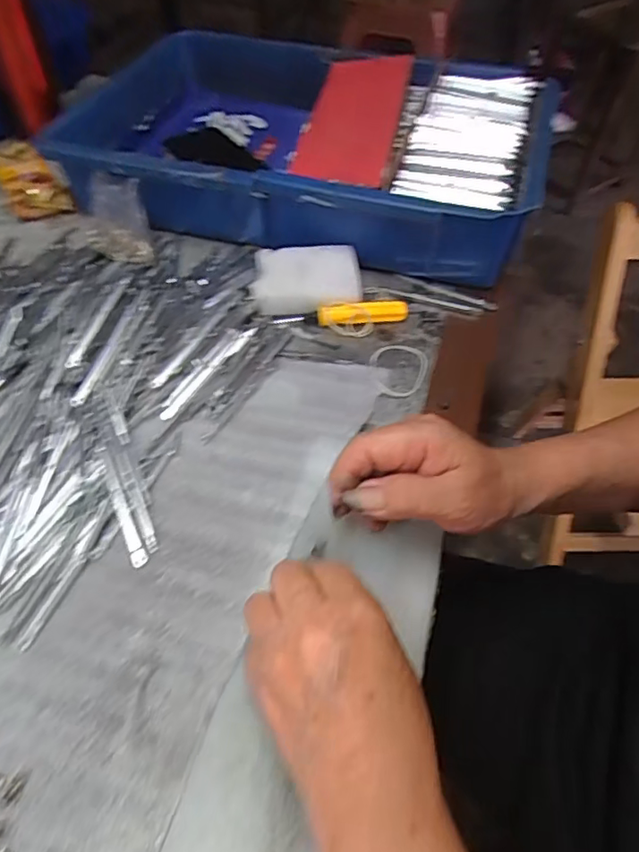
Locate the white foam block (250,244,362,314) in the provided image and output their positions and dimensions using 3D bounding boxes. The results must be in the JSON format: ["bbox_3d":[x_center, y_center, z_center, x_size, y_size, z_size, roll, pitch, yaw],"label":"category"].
[{"bbox_3d":[-0.010,-0.121,0.466,0.086,0.031,0.059,-1,52,-3],"label":"white foam block"}]

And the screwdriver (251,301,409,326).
[{"bbox_3d":[0.009,-0.089,0.447,0.123,0.015,0.016,-5,52,-6],"label":"screwdriver"}]

